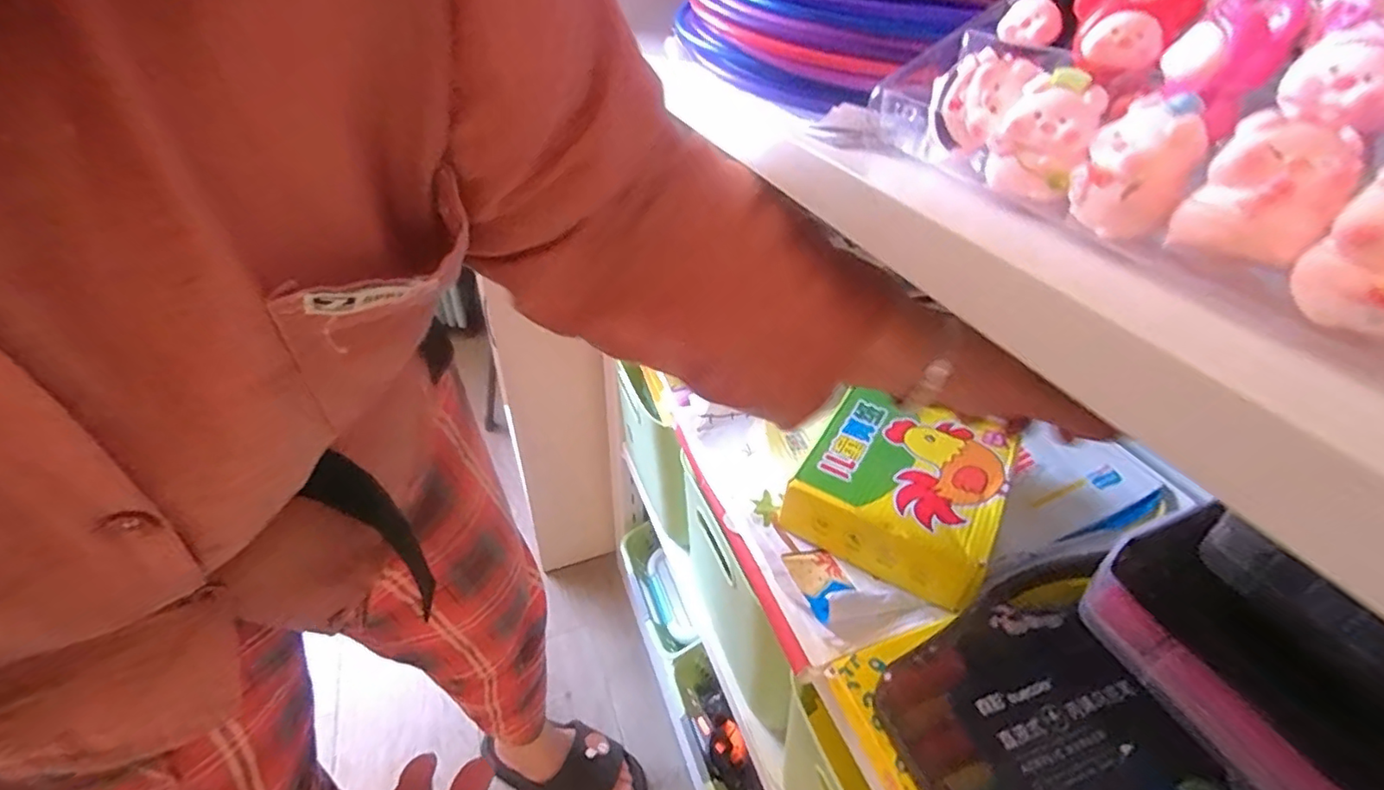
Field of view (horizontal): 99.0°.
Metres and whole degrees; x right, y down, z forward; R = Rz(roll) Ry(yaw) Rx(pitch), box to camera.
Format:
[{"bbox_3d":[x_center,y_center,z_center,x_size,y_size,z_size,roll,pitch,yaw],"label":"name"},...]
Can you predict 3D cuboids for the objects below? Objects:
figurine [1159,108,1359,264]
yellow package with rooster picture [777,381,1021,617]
[{"bbox_3d":[0.146,-0.052,0.149,0.019,0.029,0.028,-21,44,-25],"label":"figurine"},{"bbox_3d":[0.147,0.065,0.417,0.129,0.051,0.135,25,44,26],"label":"yellow package with rooster picture"}]

